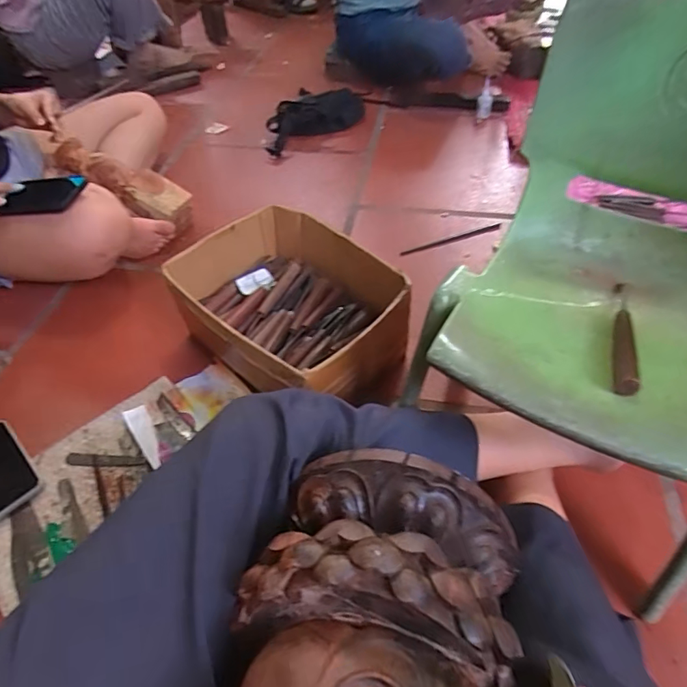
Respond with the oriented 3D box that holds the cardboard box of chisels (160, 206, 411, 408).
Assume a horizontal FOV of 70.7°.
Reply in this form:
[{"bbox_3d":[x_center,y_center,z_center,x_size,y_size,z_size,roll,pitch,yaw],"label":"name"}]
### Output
[{"bbox_3d":[-0.080,-0.053,0.756,0.337,0.155,0.257,31,58,27],"label":"cardboard box of chisels"}]

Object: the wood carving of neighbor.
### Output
[{"bbox_3d":[-0.463,-0.340,1.005,0.290,0.056,0.079,26,54,4],"label":"wood carving of neighbor"}]

